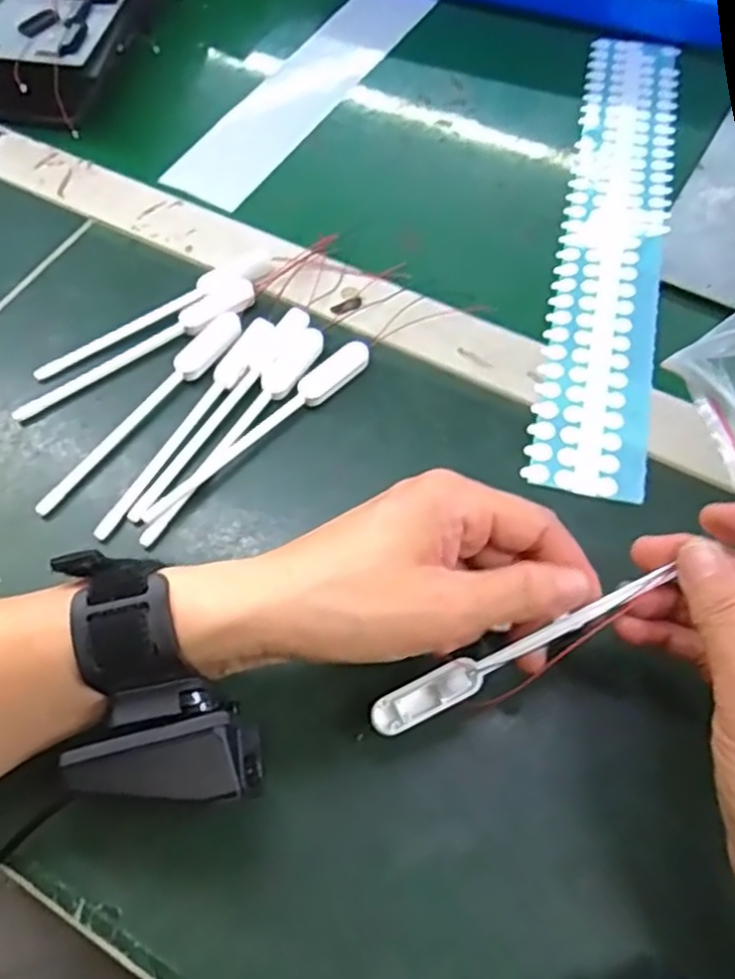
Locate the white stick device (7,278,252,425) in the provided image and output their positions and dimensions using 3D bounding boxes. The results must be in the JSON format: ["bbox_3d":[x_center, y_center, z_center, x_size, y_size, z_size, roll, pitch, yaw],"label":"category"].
[{"bbox_3d":[-0.126,-0.076,0.406,0.145,0.011,0.019,-33,66,-15],"label":"white stick device"}]

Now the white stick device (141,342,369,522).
[{"bbox_3d":[-0.053,-0.030,0.376,0.017,0.007,0.143,40,70,20],"label":"white stick device"}]

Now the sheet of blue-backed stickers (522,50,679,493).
[{"bbox_3d":[0.150,-0.161,0.449,0.061,0.004,0.377,12,63,8],"label":"sheet of blue-backed stickers"}]

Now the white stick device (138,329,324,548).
[{"bbox_3d":[-0.067,-0.031,0.375,0.018,0.009,0.144,31,67,17],"label":"white stick device"}]

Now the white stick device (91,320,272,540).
[{"bbox_3d":[-0.092,-0.035,0.376,0.016,0.009,0.141,30,67,16],"label":"white stick device"}]

